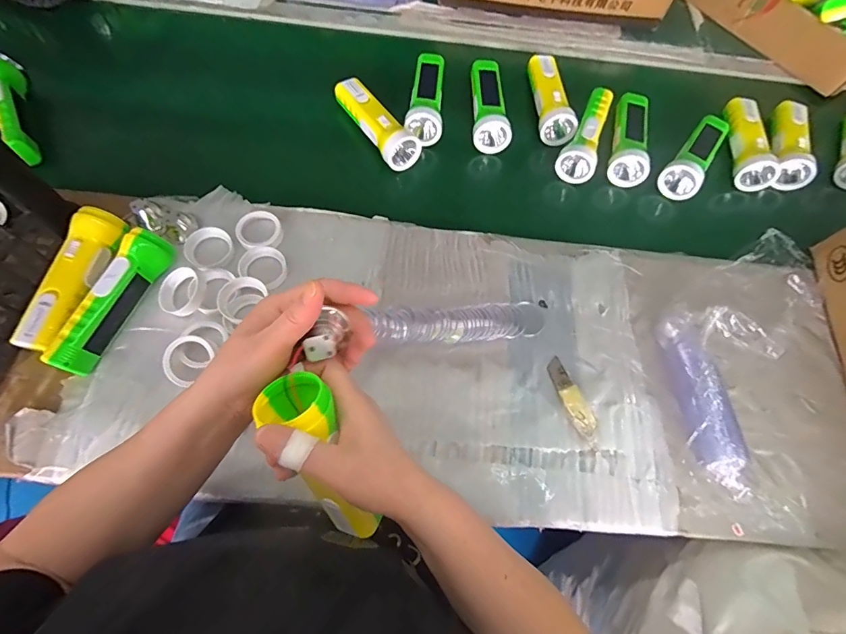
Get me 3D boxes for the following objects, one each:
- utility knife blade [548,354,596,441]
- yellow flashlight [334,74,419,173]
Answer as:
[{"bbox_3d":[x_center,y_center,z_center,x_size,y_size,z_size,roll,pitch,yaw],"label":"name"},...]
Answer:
[{"bbox_3d":[0.169,0.091,0.479,0.024,0.006,0.095,-18,61,-4],"label":"utility knife blade"},{"bbox_3d":[-0.074,-0.282,0.609,0.055,0.045,0.166,-37,75,-18],"label":"yellow flashlight"}]

